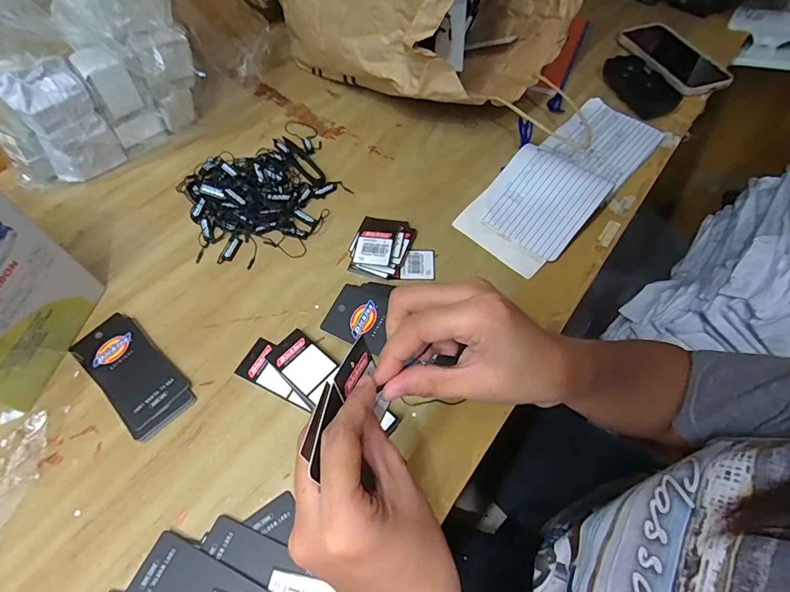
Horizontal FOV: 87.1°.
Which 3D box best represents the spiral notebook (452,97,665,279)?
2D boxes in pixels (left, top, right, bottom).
[{"bbox_3d":[0.192,-0.139,0.456,0.101,0.038,0.273,39,66,20],"label":"spiral notebook"}]

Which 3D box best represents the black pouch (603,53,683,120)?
[{"bbox_3d":[0.326,-0.276,0.543,0.068,0.024,0.103,-13,60,-8],"label":"black pouch"}]

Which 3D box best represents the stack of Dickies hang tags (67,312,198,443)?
[{"bbox_3d":[-0.223,0.065,0.354,0.118,0.010,0.053,38,66,20],"label":"stack of Dickies hang tags"}]

